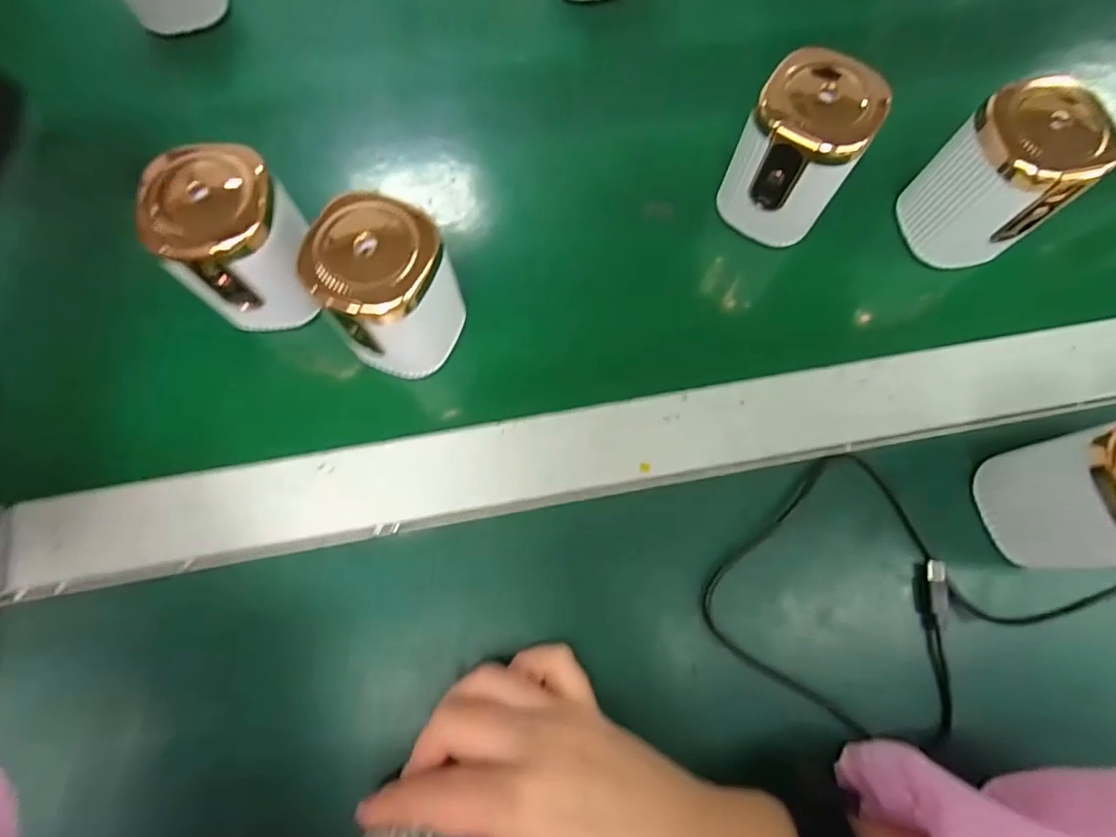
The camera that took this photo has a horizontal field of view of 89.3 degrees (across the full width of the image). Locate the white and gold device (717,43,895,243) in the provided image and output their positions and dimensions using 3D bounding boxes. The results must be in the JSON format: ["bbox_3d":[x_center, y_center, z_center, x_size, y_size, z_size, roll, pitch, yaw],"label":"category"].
[{"bbox_3d":[0.117,-0.130,0.279,0.053,0.071,0.048,32,75,8],"label":"white and gold device"}]

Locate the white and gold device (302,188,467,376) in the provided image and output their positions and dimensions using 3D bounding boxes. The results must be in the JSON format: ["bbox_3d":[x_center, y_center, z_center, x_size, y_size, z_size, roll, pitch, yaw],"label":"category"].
[{"bbox_3d":[-0.078,-0.057,0.257,0.052,0.067,0.057,33,75,8],"label":"white and gold device"}]

